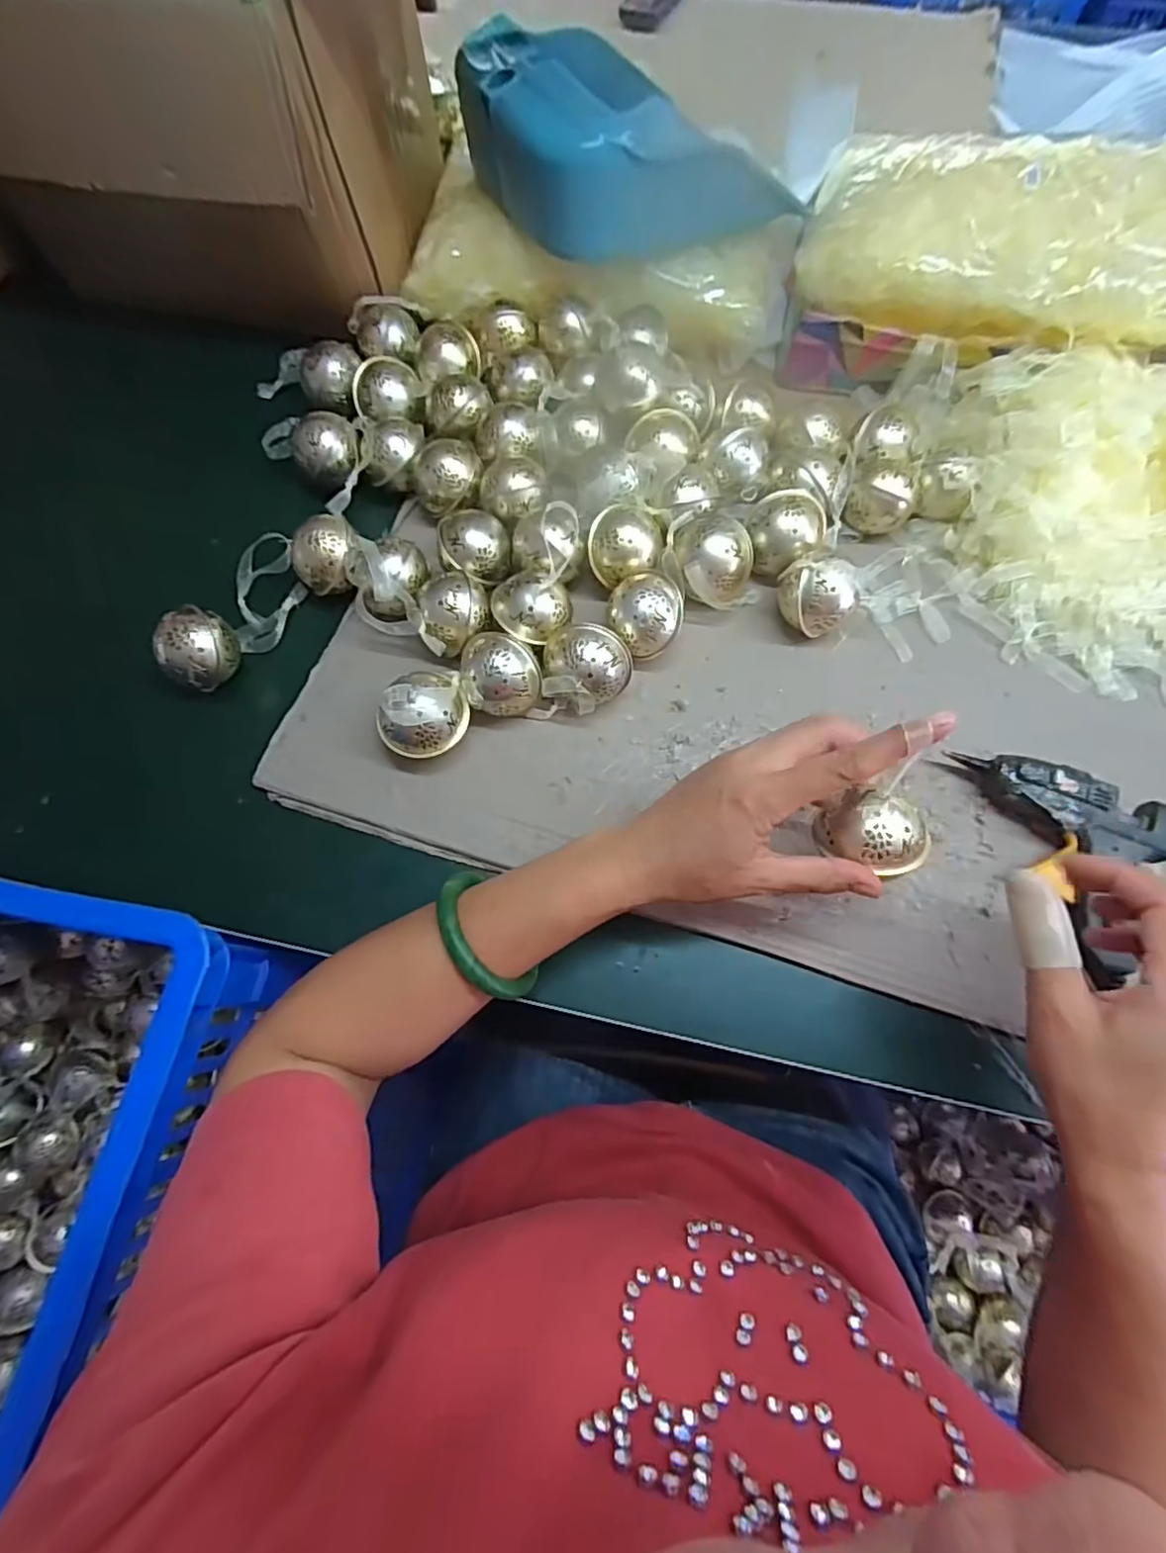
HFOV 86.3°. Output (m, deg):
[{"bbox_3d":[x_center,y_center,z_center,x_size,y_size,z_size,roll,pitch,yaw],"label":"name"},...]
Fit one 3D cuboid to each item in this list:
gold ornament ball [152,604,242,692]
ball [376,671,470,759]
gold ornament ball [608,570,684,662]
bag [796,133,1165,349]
[{"bbox_3d":[-0.274,-0.091,0.450,0.044,0.048,0.051,1,69,2],"label":"gold ornament ball"},{"bbox_3d":[-0.105,-0.043,0.413,0.049,0.063,0.059,25,71,11],"label":"ball"},{"bbox_3d":[0.044,-0.114,0.448,0.056,0.050,0.061,-7,69,-1],"label":"gold ornament ball"},{"bbox_3d":[0.340,-0.406,0.471,0.338,0.073,0.173,18,70,9],"label":"bag"}]

